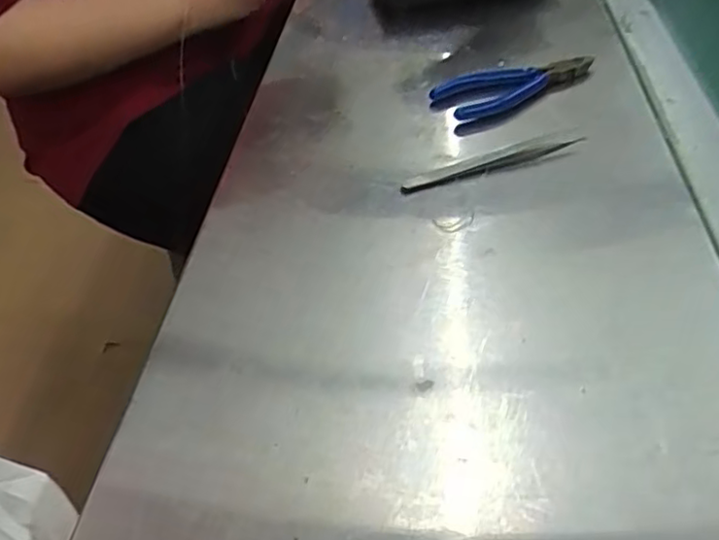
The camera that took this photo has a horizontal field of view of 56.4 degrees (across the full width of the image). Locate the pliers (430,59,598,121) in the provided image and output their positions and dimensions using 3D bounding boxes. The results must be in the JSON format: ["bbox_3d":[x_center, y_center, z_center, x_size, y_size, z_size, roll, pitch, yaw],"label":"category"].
[{"bbox_3d":[0.116,-0.147,0.522,0.122,0.014,0.051,-20,43,-14],"label":"pliers"}]

